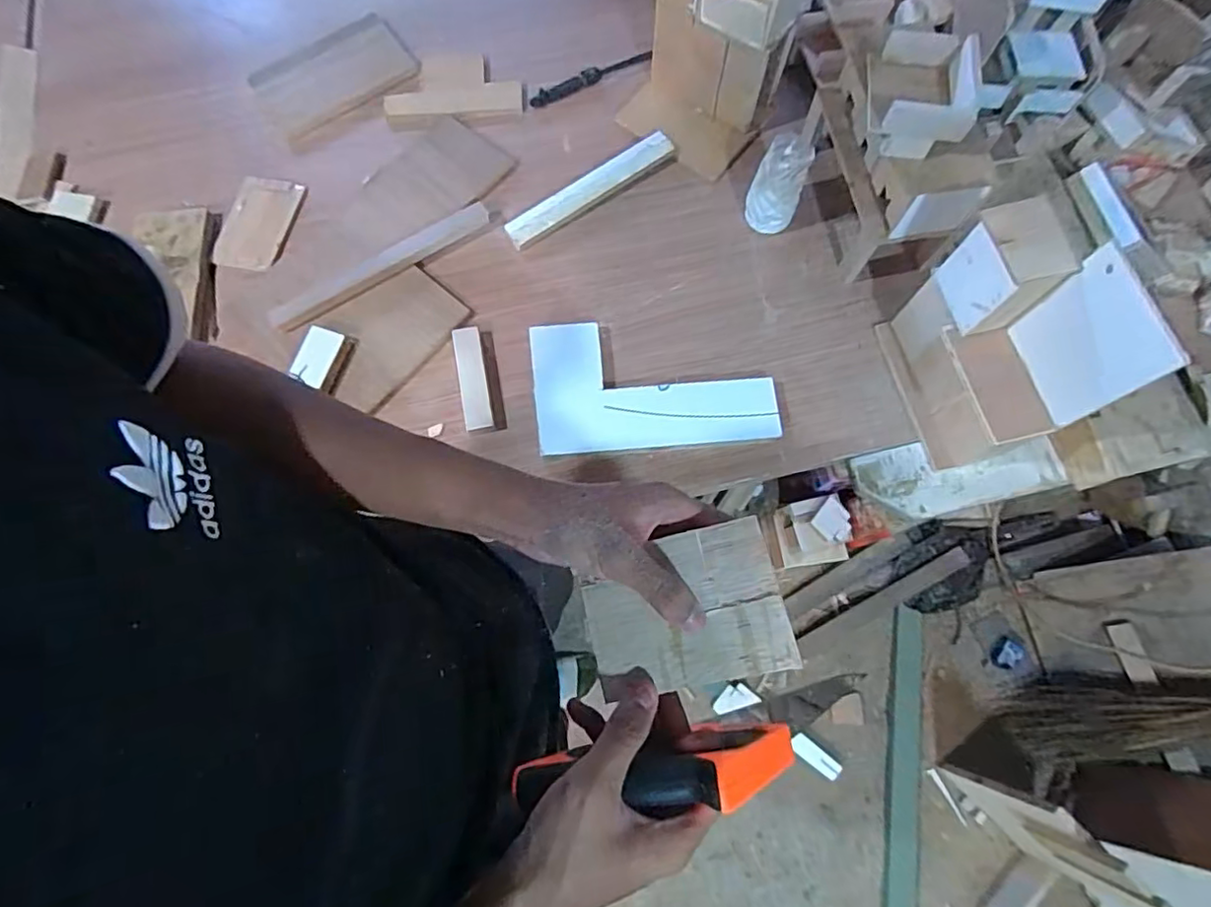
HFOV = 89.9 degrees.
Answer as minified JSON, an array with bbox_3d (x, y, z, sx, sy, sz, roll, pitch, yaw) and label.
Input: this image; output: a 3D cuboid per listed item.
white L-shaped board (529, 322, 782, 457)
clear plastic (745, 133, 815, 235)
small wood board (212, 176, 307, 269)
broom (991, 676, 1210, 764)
[{"bbox_3d":[0.058,-0.085,0.751,0.286,0.023,0.166,-4,73,-2],"label":"white L-shaped board"},{"bbox_3d":[0.225,-0.350,0.788,0.065,0.101,0.076,28,75,8],"label":"clear plastic"},{"bbox_3d":[-0.477,-0.314,0.834,0.092,0.019,0.143,9,73,2],"label":"small wood board"},{"bbox_3d":[1.061,0.496,1.131,0.572,0.067,0.148,-22,70,39],"label":"broom"}]

